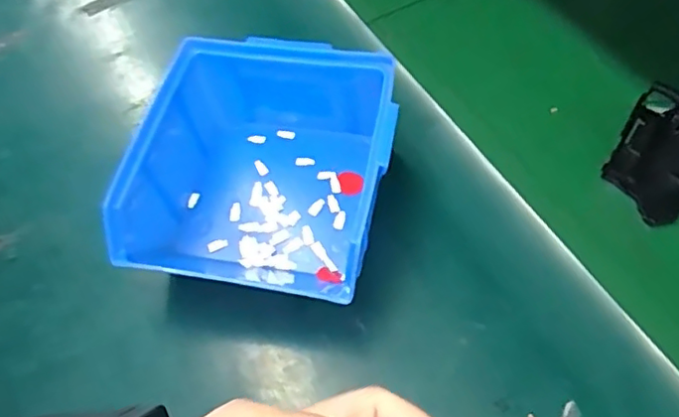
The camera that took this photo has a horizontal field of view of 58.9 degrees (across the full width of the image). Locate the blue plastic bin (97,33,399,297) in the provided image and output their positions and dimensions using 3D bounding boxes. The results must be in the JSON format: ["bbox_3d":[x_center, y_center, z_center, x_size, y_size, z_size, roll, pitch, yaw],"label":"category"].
[{"bbox_3d":[-0.046,-0.021,0.324,0.144,0.072,0.124,7,57,9],"label":"blue plastic bin"}]

